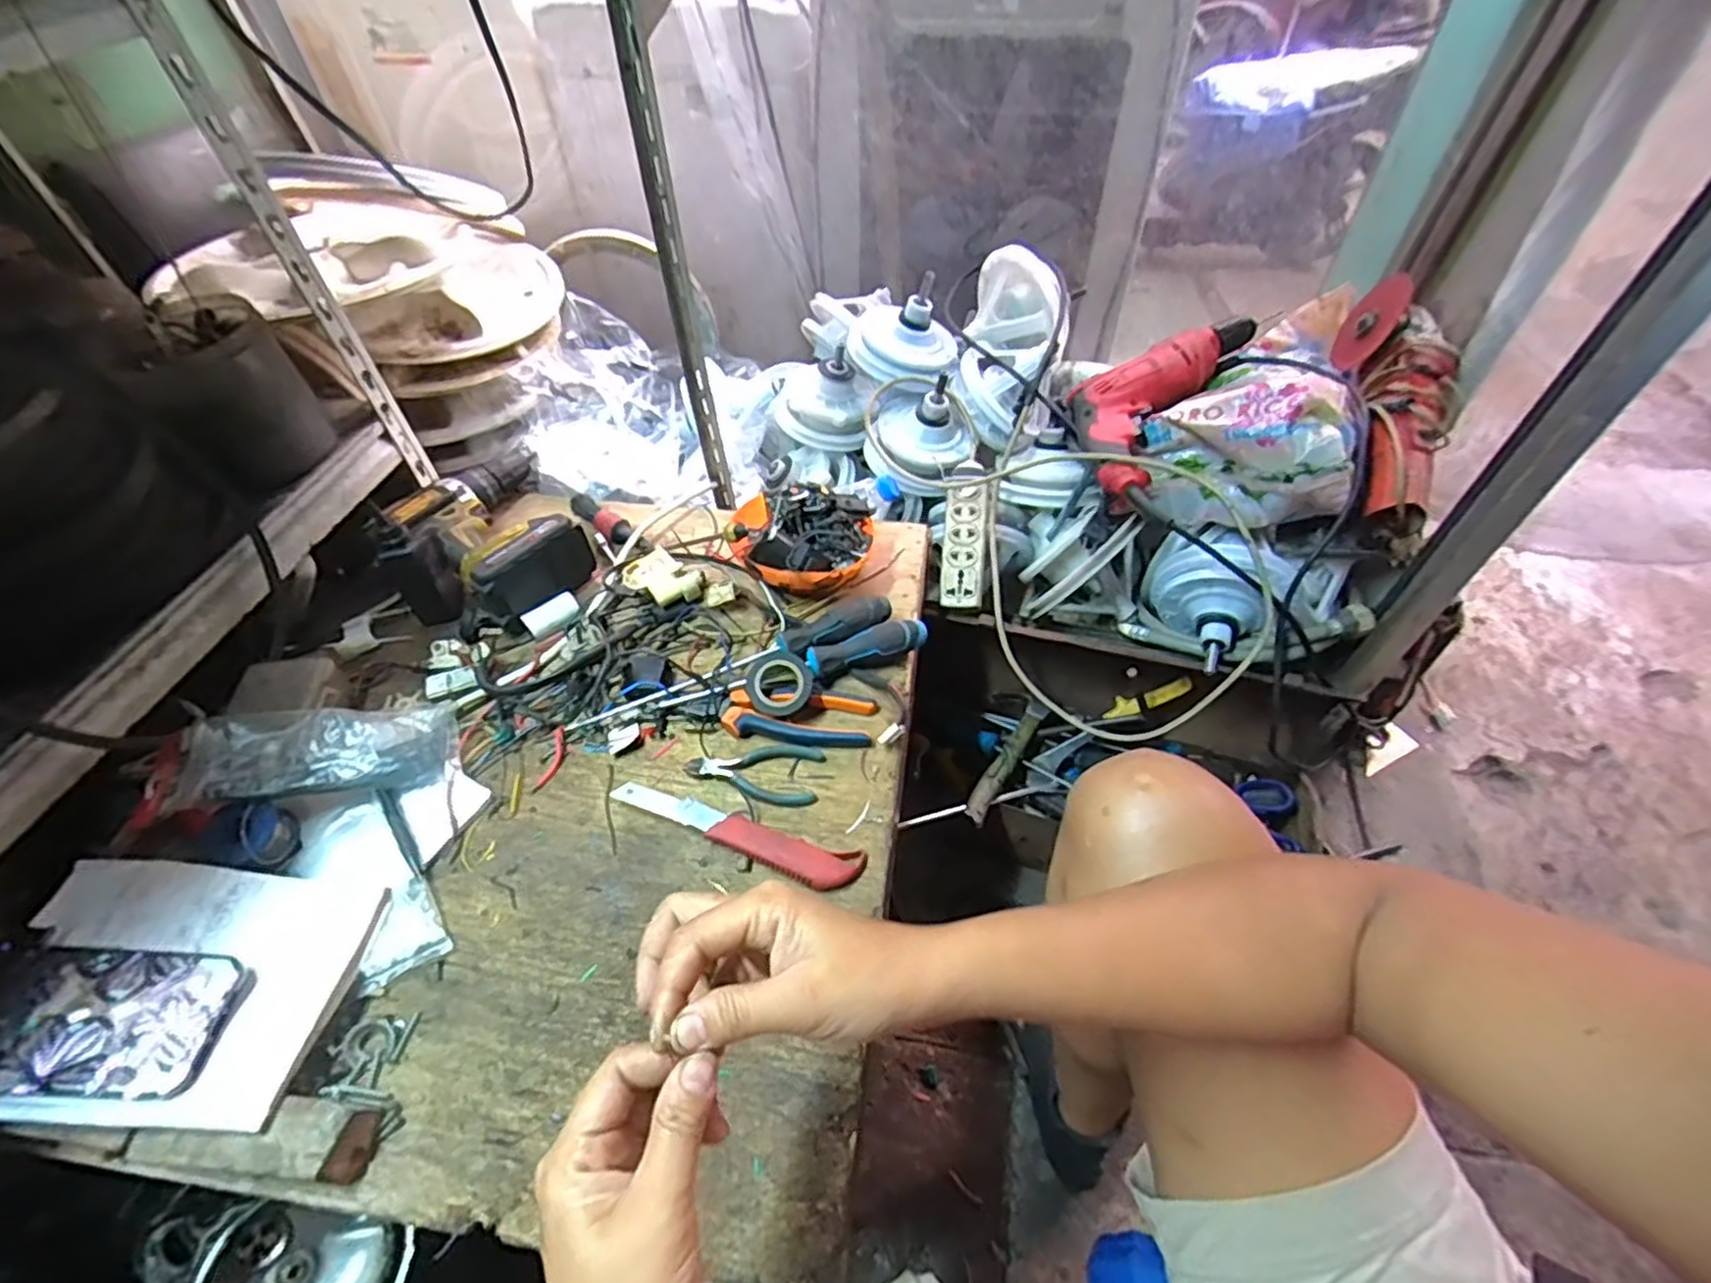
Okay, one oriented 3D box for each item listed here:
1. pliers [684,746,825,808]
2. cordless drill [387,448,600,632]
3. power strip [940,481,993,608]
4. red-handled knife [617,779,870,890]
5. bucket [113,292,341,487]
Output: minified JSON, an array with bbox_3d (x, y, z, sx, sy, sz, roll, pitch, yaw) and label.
[{"bbox_3d":[-0.086,0.112,0.608,0.112,0.009,0.049,2,51,3],"label":"pliers"},{"bbox_3d":[-0.372,-0.121,0.762,0.163,0.068,0.234,-38,59,-26],"label":"cordless drill"},{"bbox_3d":[0.125,-0.108,0.818,0.051,0.023,0.149,5,74,6],"label":"power strip"},{"bbox_3d":[-0.096,0.153,0.568,0.204,0.021,0.036,14,52,13],"label":"red-handled knife"},{"bbox_3d":[-0.605,-0.237,0.704,0.120,0.127,0.148,-37,59,-26],"label":"bucket"}]

